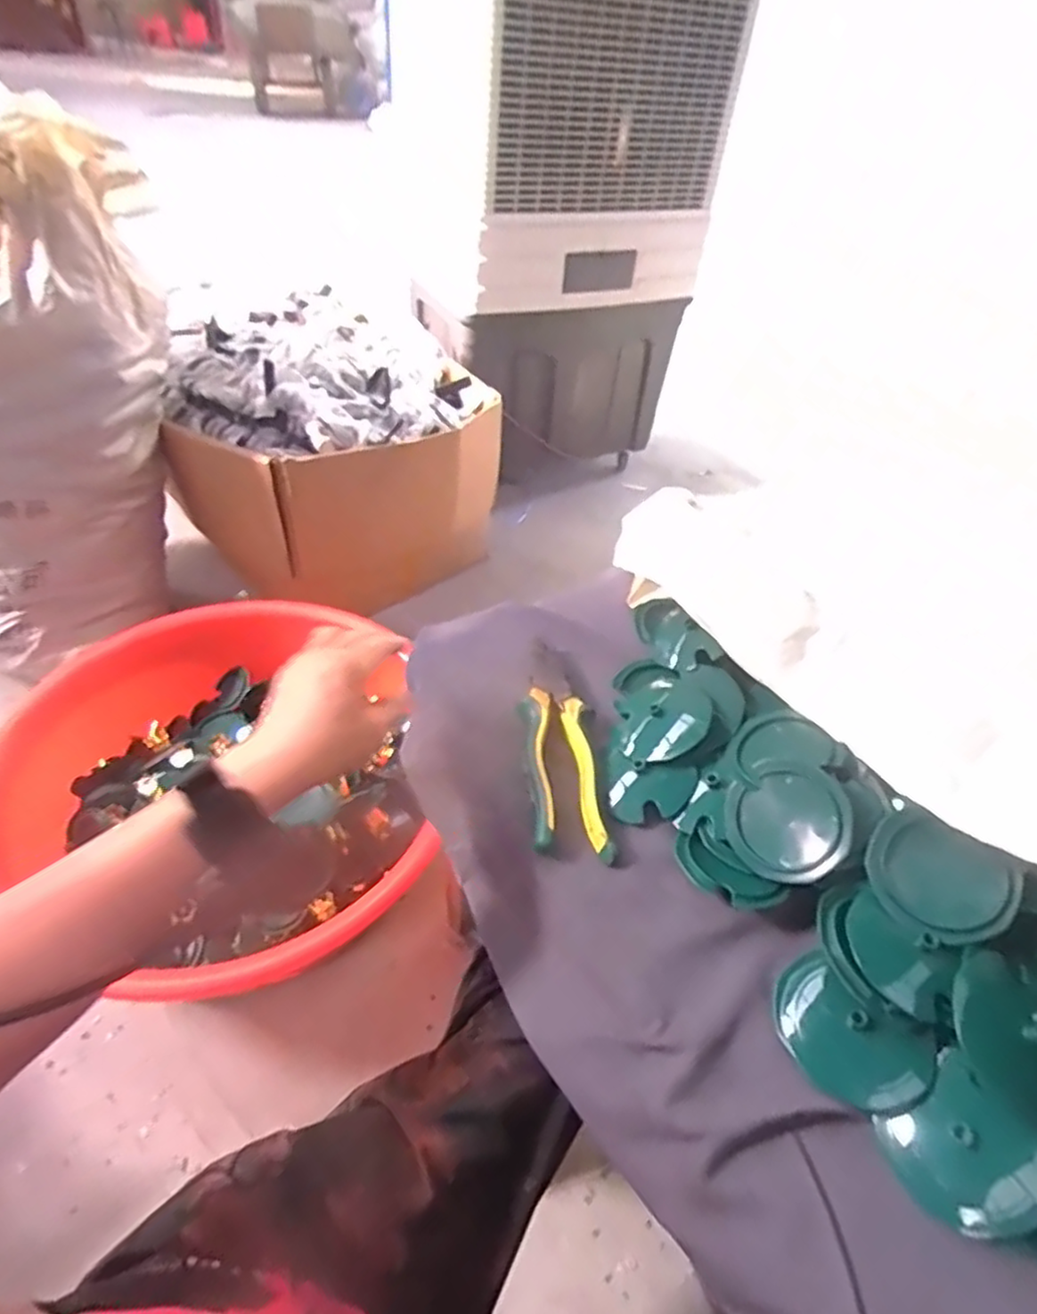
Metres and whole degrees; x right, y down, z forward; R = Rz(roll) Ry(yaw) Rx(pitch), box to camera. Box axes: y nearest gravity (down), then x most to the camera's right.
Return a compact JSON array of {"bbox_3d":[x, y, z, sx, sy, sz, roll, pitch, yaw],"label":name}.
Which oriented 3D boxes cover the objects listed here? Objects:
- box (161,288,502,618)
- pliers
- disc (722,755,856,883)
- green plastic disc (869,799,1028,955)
[{"bbox_3d":[-0.391,-0.411,1.343,0.541,0.381,0.569,-20,51,-24],"label":"box"},{"bbox_3d":[0.030,0.065,0.524,0.055,0.027,0.193,4,48,-10],"label":"pliers"},{"bbox_3d":[0.174,0.105,0.441,0.074,0.006,0.074,-10,67,25],"label":"disc"},{"bbox_3d":[0.245,0.130,0.398,0.076,0.010,0.062,38,86,30],"label":"green plastic disc"}]

